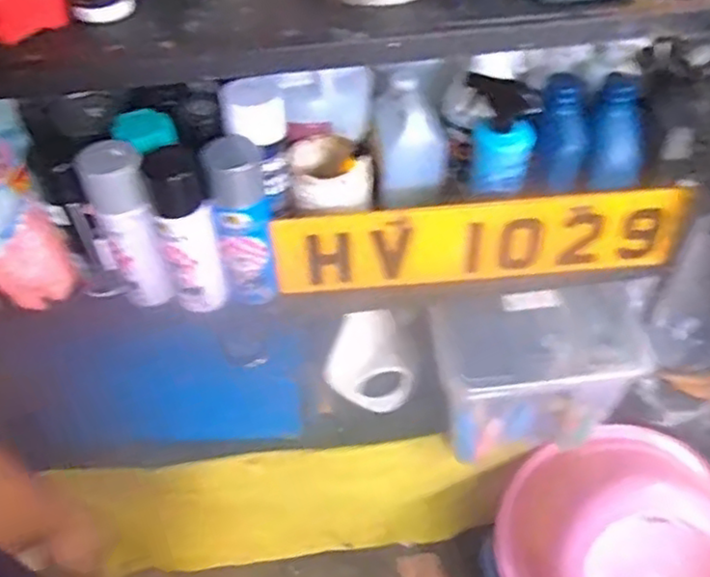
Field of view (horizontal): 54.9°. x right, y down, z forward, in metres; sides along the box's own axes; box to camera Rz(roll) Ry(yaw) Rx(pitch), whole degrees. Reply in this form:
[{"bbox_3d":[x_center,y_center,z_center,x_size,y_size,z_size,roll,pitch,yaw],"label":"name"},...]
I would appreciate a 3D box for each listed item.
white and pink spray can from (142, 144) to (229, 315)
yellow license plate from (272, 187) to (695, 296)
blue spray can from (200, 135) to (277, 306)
[{"bbox_3d":[-0.193,-0.063,0.787,0.061,0.215,0.070,-18,54,-12],"label":"white and pink spray can"},{"bbox_3d":[0.157,-0.052,0.839,0.500,0.126,0.011,-5,42,-2],"label":"yellow license plate"},{"bbox_3d":[-0.129,-0.077,0.798,0.058,0.211,0.075,-8,52,-5],"label":"blue spray can"}]

